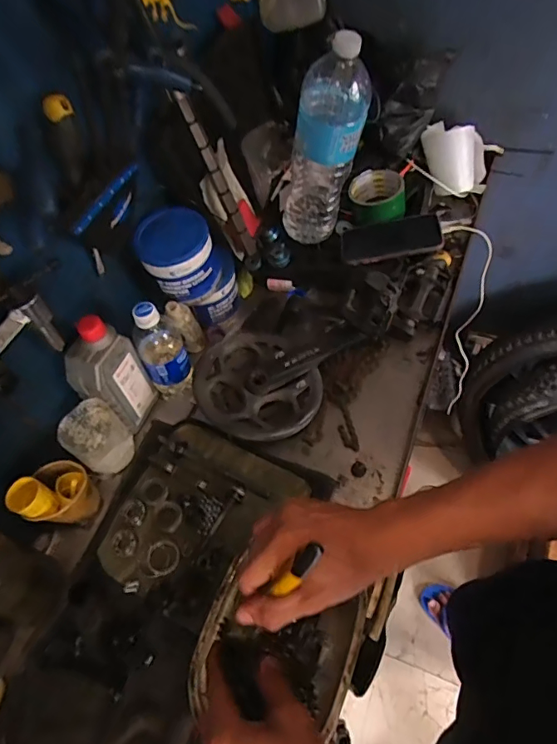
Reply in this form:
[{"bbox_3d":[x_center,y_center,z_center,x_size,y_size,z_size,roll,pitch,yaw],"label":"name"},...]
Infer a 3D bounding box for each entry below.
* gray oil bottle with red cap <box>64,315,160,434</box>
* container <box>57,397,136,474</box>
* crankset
[{"bbox_3d":[-0.221,0.006,0.647,0.053,0.167,0.080,15,60,18],"label":"gray oil bottle with red cap"},{"bbox_3d":[-0.235,0.090,0.644,0.062,0.094,0.071,32,66,26],"label":"container"},{"bbox_3d":[0.002,-0.007,0.701,0.254,0.041,0.171,-42,59,-18],"label":"crankset"}]

